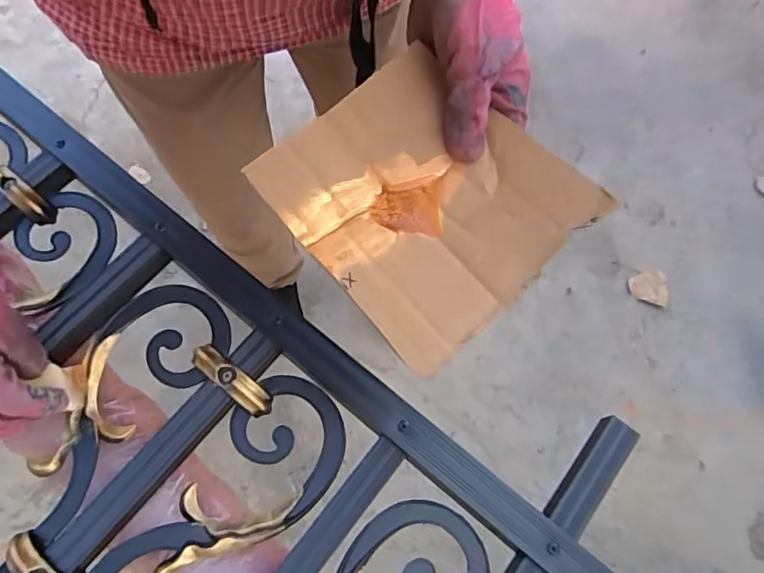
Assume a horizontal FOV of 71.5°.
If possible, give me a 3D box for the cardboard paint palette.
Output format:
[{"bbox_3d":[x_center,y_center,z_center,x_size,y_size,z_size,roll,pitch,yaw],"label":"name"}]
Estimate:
[{"bbox_3d":[0.022,-0.053,0.300,0.136,0.026,0.151,-39,76,-15],"label":"cardboard paint palette"}]

